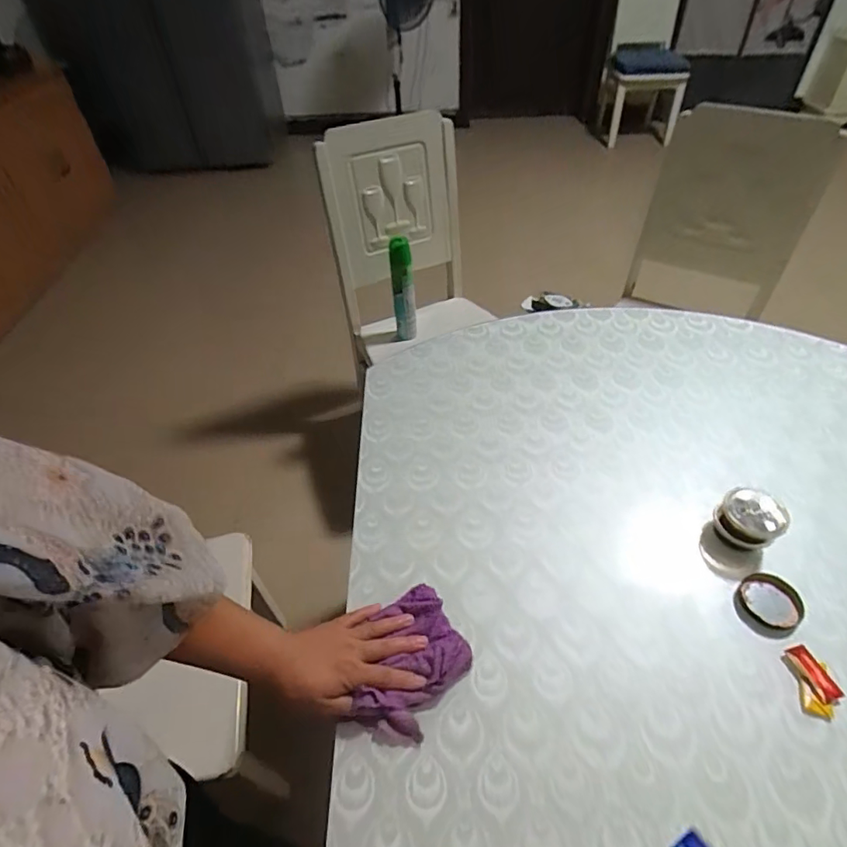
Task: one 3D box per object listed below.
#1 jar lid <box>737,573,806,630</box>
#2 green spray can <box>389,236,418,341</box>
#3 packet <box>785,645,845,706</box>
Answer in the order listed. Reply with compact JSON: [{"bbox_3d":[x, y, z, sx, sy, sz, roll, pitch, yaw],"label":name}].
[{"bbox_3d":[0.397,0.202,0.586,0.060,0.012,0.061,-2,46,2],"label":"jar lid"},{"bbox_3d":[-0.056,-0.367,1.417,0.062,0.287,0.051,-7,46,-3],"label":"green spray can"},{"bbox_3d":[0.406,0.261,0.534,0.025,0.008,0.054,-17,48,-12],"label":"packet"}]

